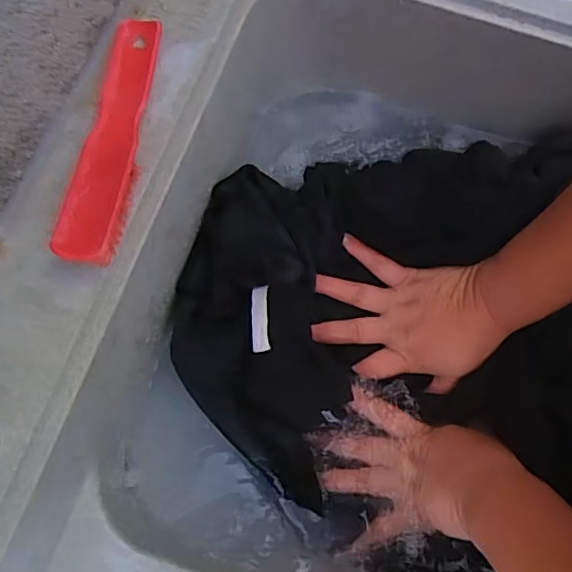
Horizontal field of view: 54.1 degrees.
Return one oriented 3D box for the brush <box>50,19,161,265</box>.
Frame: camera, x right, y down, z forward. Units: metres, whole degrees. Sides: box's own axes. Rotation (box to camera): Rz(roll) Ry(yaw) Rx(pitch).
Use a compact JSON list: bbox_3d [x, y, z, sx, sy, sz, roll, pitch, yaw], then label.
[{"bbox_3d":[-0.110,-0.100,0.358,0.034,0.031,0.186,5,72,1],"label":"brush"}]

